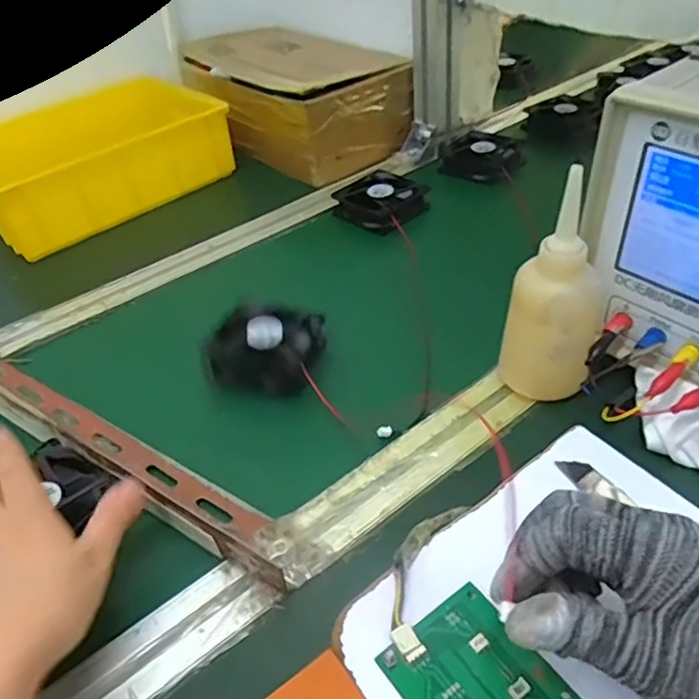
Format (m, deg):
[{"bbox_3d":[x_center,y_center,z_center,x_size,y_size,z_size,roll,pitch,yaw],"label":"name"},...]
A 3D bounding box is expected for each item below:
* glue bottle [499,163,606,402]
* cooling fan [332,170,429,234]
[{"bbox_3d":[0.140,-0.035,0.414,0.062,0.149,0.059,13,45,22],"label":"glue bottle"},{"bbox_3d":[0.035,-0.165,0.676,0.089,0.031,0.074,23,49,31],"label":"cooling fan"}]

